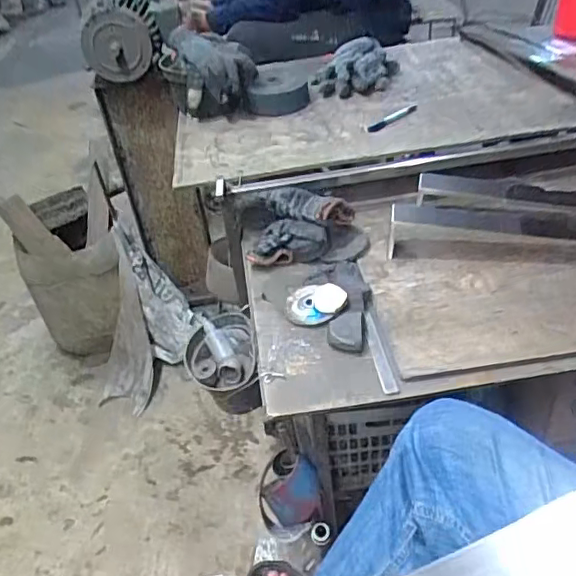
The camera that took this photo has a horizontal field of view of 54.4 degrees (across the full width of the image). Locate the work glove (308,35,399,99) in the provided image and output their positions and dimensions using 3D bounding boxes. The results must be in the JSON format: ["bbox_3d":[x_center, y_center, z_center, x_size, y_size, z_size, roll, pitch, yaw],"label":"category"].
[{"bbox_3d":[0.158,-0.493,1.236,0.150,0.076,0.203,16,45,26],"label":"work glove"}]

